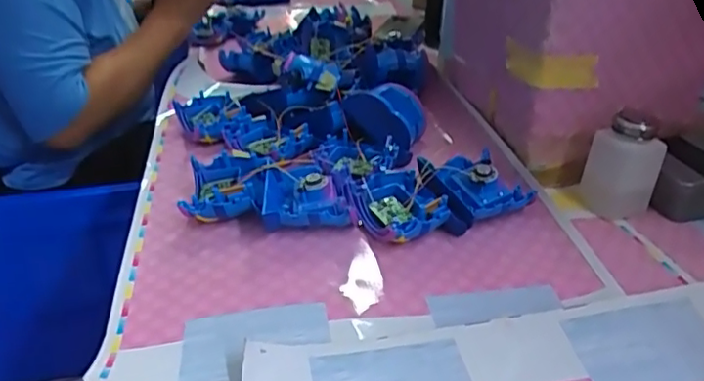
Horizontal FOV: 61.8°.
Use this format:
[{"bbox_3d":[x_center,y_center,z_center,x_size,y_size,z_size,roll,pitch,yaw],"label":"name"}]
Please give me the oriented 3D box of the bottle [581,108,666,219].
[{"bbox_3d":[0.268,-0.027,0.585,0.051,0.096,0.052,-10,32,-15],"label":"bottle"}]

